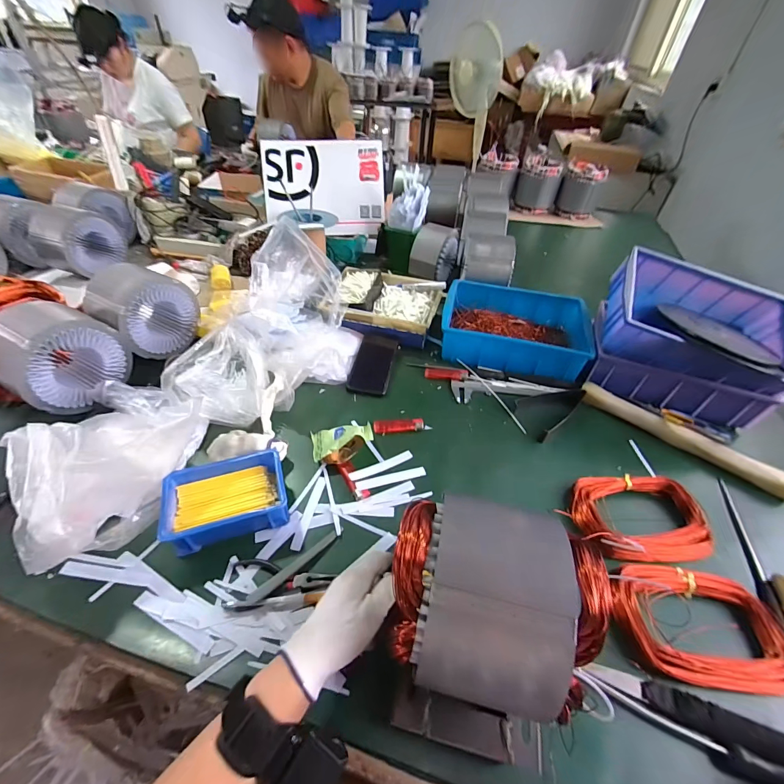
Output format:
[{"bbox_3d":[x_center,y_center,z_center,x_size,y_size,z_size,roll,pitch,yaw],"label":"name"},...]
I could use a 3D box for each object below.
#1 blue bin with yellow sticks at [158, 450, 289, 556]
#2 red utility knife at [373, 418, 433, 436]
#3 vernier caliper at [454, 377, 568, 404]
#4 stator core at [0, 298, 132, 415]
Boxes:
[{"bbox_3d":[-0.215,0.141,0.478,0.142,0.048,0.104,-9,47,-13],"label":"blue bin with yellow sticks"},{"bbox_3d":[0.018,0.056,0.613,0.095,0.011,0.026,-2,46,-6],"label":"red utility knife"},{"bbox_3d":[0.223,-0.006,0.693,0.211,0.020,0.061,-1,46,-5],"label":"vernier caliper"},{"bbox_3d":[-0.543,-0.060,0.583,0.121,0.127,0.155,21,48,16],"label":"stator core"}]

